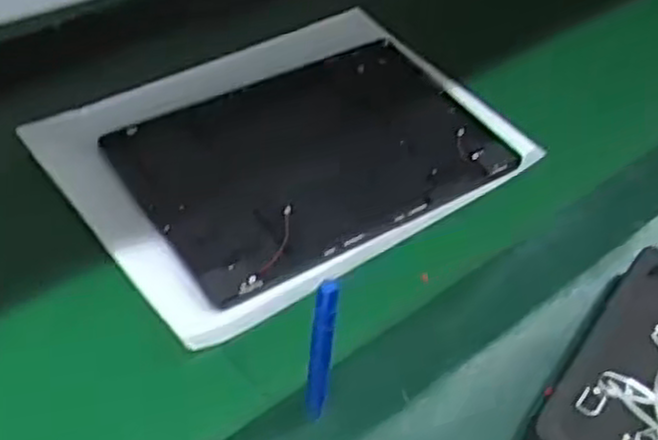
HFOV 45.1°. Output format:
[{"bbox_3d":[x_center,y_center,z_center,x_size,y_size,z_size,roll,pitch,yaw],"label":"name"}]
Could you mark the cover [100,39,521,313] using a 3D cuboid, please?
[{"bbox_3d":[-0.005,-0.045,0.518,0.233,0.010,0.154,-23,54,-26],"label":"cover"}]

